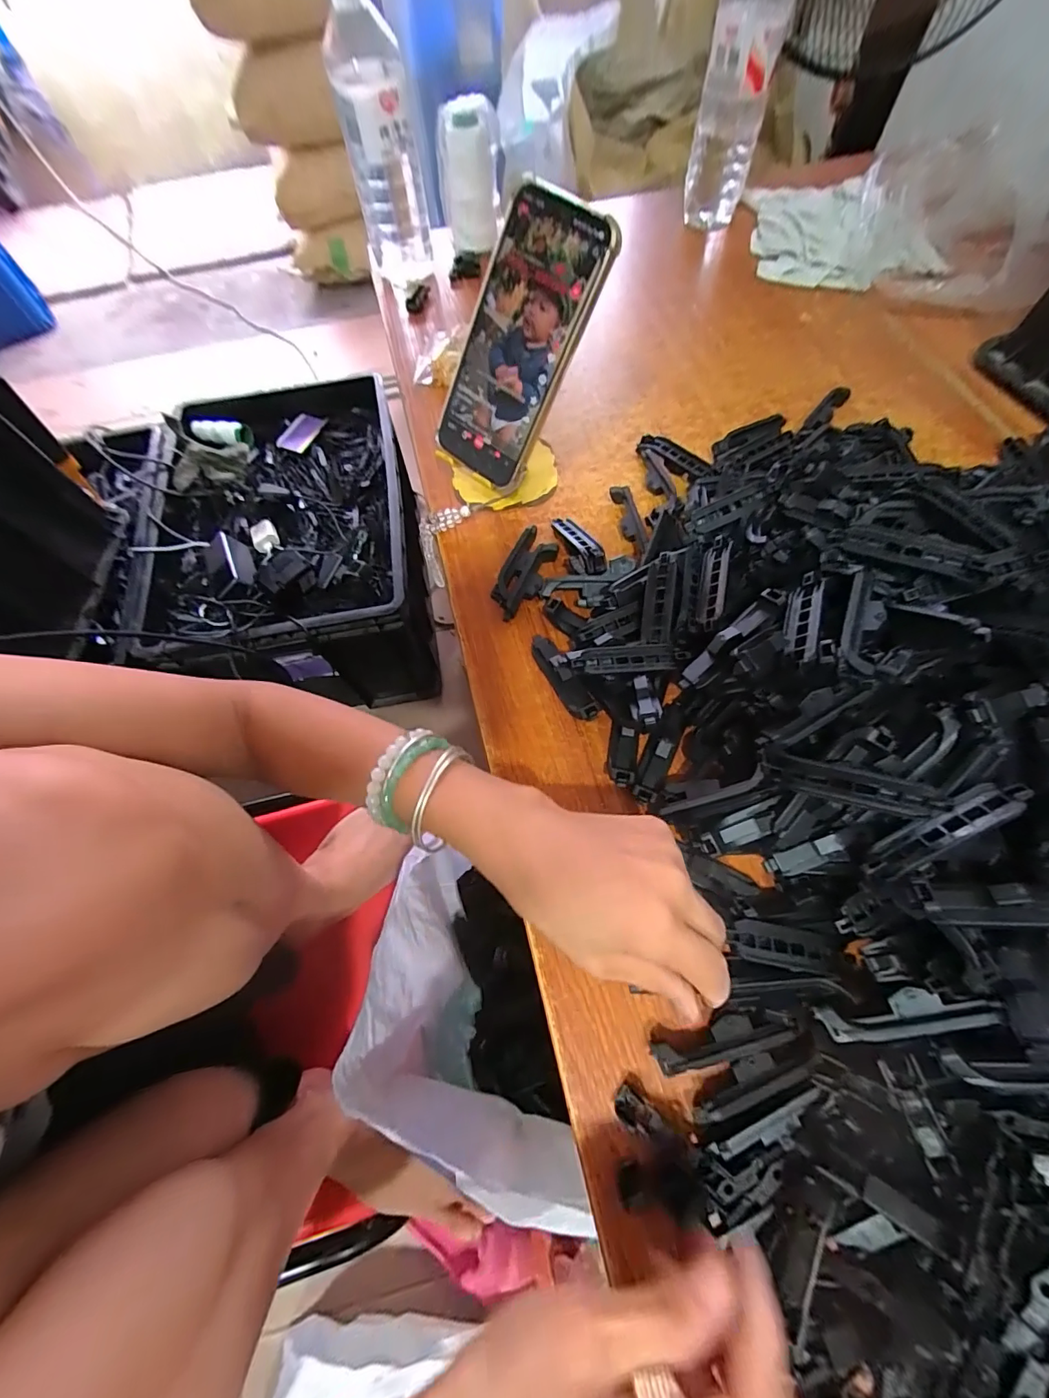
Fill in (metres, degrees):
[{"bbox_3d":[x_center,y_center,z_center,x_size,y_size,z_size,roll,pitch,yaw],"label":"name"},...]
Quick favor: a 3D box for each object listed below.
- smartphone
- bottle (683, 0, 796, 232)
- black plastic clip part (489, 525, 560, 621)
[{"bbox_3d":[-0.007,-0.243,0.339,0.078,0.167,0.011,39,33,13],"label":"smartphone"},{"bbox_3d":[0.226,-0.652,0.510,0.069,0.215,0.058,10,65,7],"label":"bottle"},{"bbox_3d":[-0.001,-0.095,0.369,0.035,0.017,0.080,18,66,11],"label":"black plastic clip part"}]

